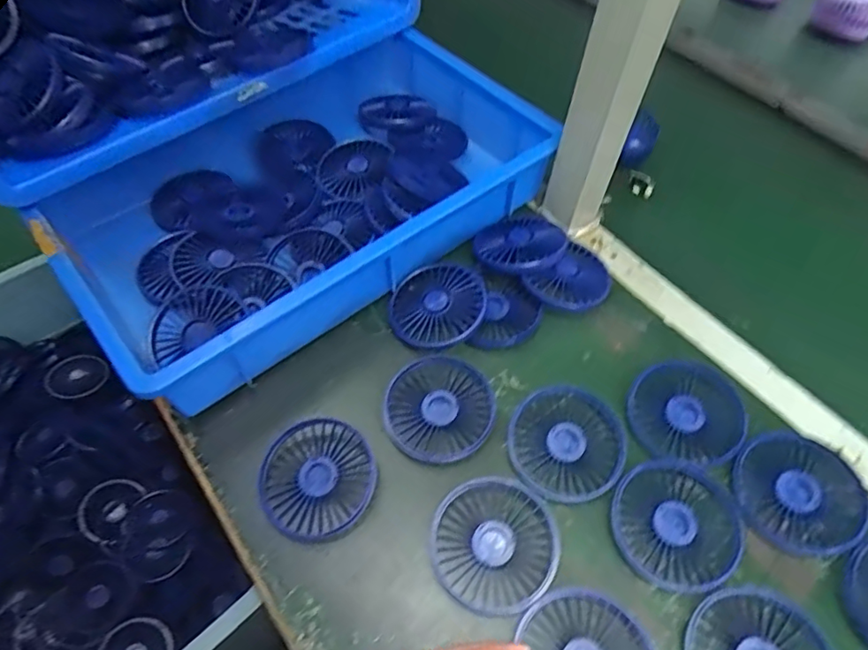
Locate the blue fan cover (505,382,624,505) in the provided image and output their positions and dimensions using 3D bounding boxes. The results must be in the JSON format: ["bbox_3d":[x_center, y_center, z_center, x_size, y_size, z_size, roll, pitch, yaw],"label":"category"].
[{"bbox_3d":[0.104,0.092,0.442,0.086,0.013,0.089,26,59,16],"label":"blue fan cover"}]

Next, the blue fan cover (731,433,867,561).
[{"bbox_3d":[0.269,0.125,0.419,0.086,0.021,0.083,31,61,18],"label":"blue fan cover"}]

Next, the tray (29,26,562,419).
[{"bbox_3d":[-0.123,-0.134,0.552,0.430,0.079,0.280,-34,63,-21],"label":"tray"}]

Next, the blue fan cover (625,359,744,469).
[{"bbox_3d":[0.202,0.070,0.456,0.086,0.022,0.083,13,57,8],"label":"blue fan cover"}]

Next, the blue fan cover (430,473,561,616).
[{"bbox_3d":[0.043,0.152,0.397,0.086,0.018,0.084,13,57,7],"label":"blue fan cover"}]

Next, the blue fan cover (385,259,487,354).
[{"bbox_3d":[0.006,-0.020,0.509,0.093,0.023,0.084,-37,64,-23],"label":"blue fan cover"}]

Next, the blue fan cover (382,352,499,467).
[{"bbox_3d":[0.005,0.067,0.459,0.086,0.011,0.086,31,61,18],"label":"blue fan cover"}]

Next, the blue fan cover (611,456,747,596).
[{"bbox_3d":[0.177,0.142,0.408,0.091,0.014,0.087,-30,62,-19],"label":"blue fan cover"}]

